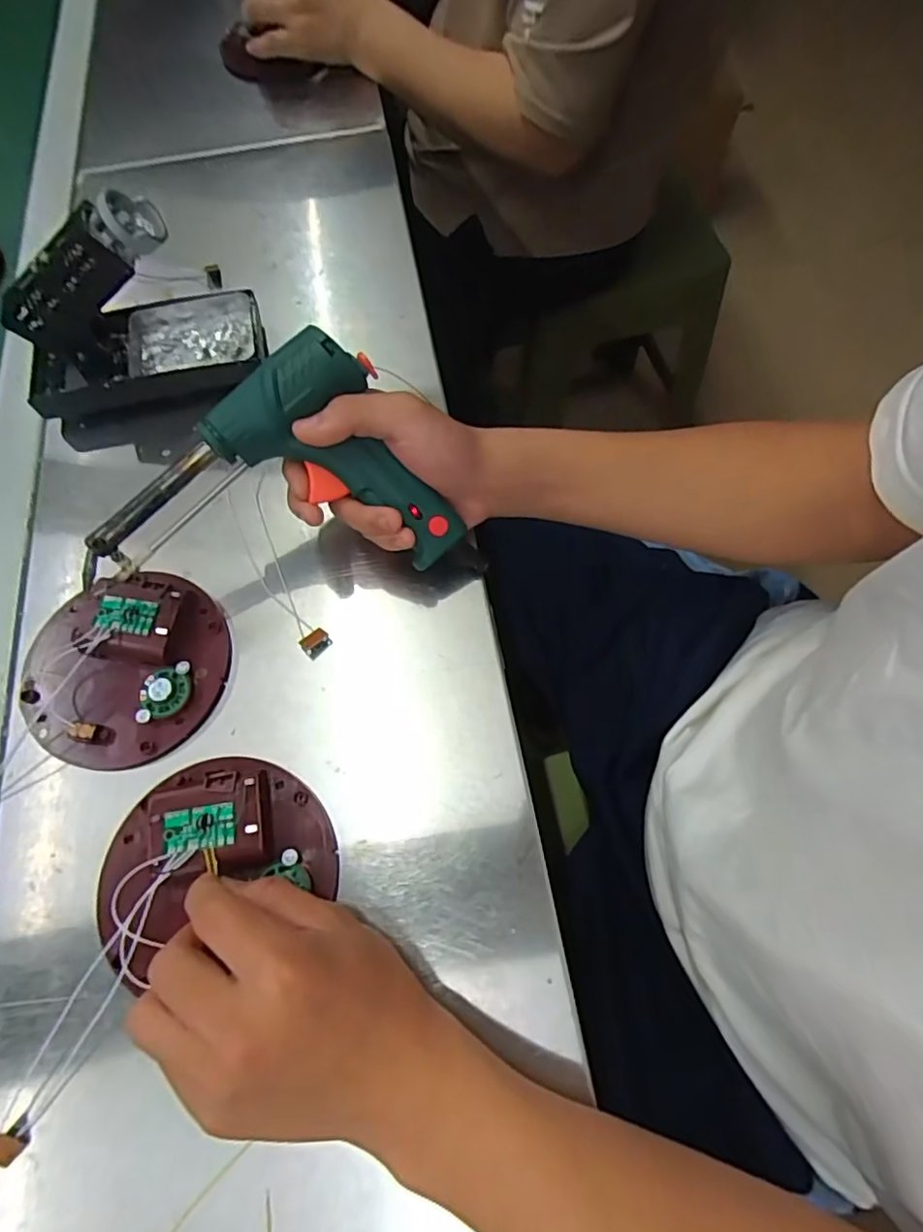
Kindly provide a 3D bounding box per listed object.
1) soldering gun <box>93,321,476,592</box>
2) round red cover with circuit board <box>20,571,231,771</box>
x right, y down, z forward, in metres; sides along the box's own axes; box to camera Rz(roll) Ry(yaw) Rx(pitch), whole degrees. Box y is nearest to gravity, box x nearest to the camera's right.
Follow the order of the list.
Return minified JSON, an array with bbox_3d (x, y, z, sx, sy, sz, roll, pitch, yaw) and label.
[{"bbox_3d":[-0.095,-0.090,0.335,0.200,0.030,0.129,2,106,-13],"label":"soldering gun"},{"bbox_3d":[-0.200,0.030,0.349,0.117,0.028,0.109,0,66,0],"label":"round red cover with circuit board"}]

